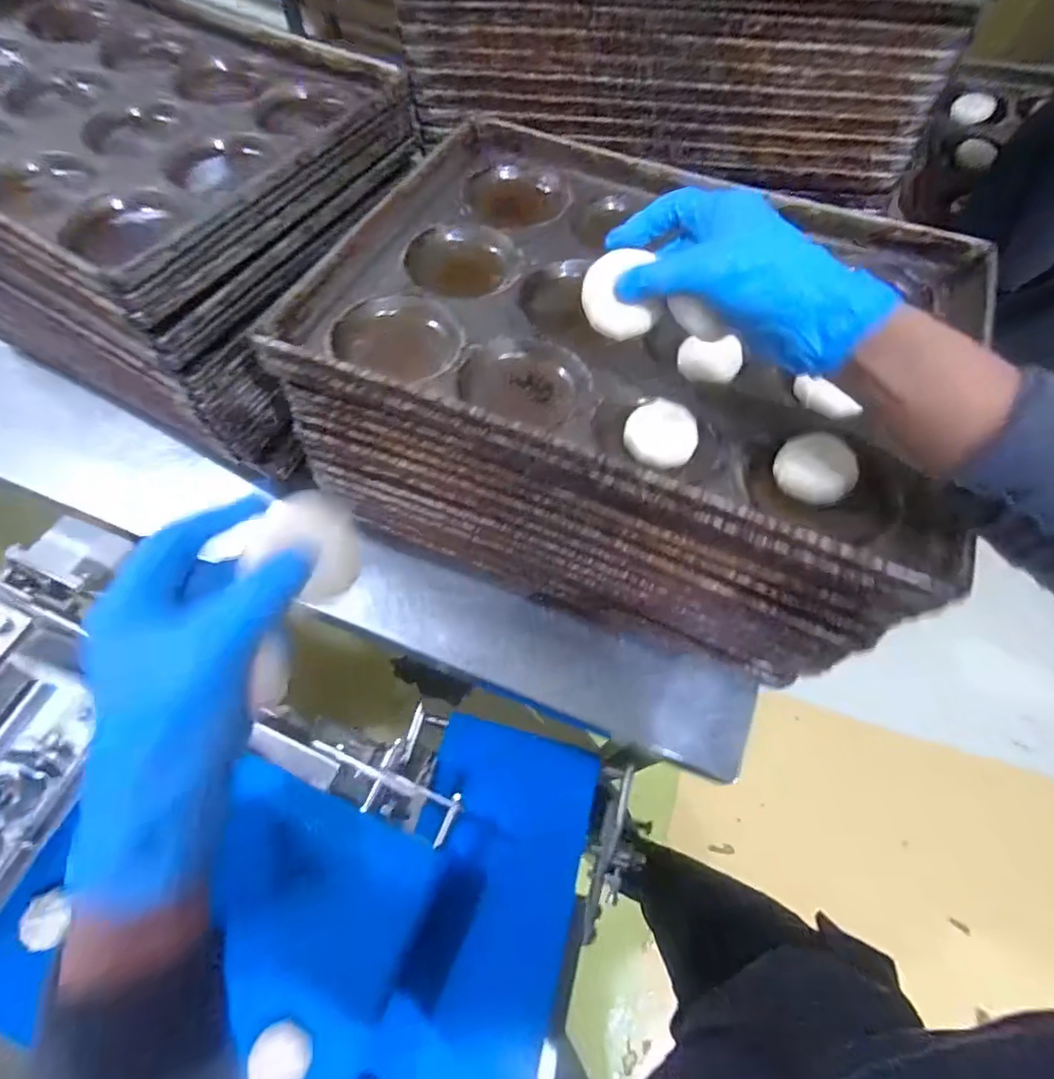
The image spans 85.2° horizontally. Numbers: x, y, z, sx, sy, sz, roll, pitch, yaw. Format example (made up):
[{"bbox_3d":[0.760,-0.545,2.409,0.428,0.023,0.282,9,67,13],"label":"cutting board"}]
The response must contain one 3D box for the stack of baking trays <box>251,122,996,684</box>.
[{"bbox_3d":[0.088,-0.154,0.572,0.511,0.257,0.381,21,66,9],"label":"stack of baking trays"}]

